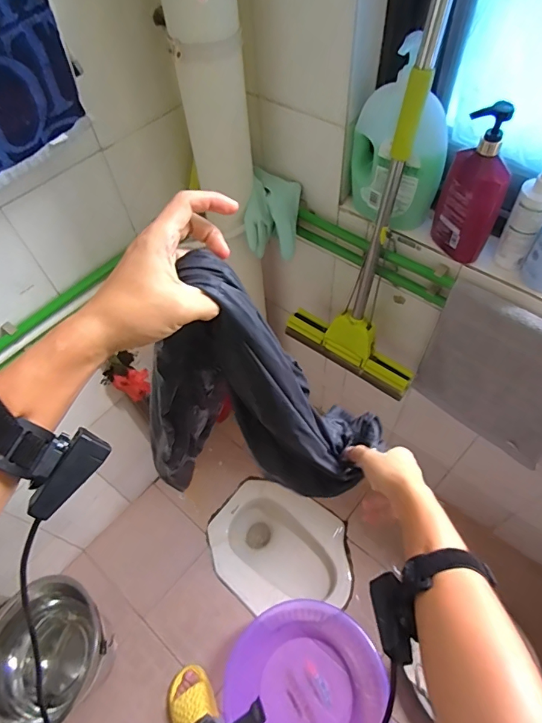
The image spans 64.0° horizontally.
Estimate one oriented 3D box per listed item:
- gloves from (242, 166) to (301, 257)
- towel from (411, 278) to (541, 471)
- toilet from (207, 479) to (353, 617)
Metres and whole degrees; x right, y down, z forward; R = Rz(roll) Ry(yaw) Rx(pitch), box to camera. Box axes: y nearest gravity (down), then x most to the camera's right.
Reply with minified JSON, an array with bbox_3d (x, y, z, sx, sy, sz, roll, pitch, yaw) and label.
[{"bbox_3d":[0.002,-0.297,0.895,0.106,0.125,0.116,2,56,6],"label":"gloves"},{"bbox_3d":[0.460,0.044,0.874,0.322,0.373,0.032,36,65,24],"label":"towel"},{"bbox_3d":[0.038,0.669,1.512,0.486,0.193,0.388,33,64,23],"label":"toilet"}]

